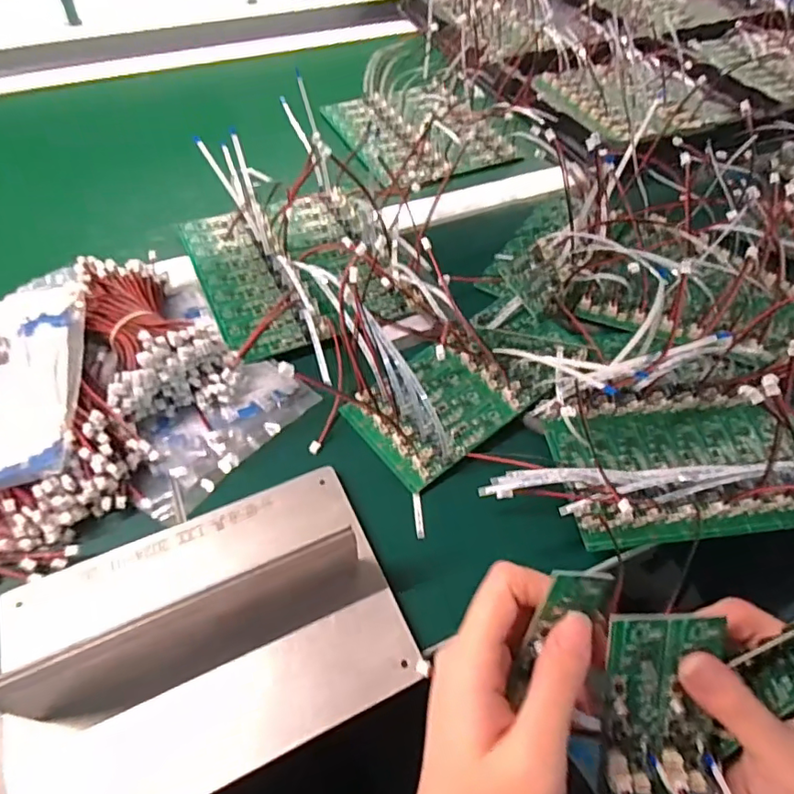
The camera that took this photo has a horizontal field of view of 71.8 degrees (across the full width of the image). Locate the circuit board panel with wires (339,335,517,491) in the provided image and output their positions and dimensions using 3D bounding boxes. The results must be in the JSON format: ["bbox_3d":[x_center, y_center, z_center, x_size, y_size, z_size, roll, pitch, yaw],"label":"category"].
[{"bbox_3d":[0.025,0.007,0.395,0.102,0.022,0.084,-32,60,-24],"label":"circuit board panel with wires"}]

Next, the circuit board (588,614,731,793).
[{"bbox_3d":[0.103,0.120,0.214,0.048,0.076,0.010,-5,11,2],"label":"circuit board"}]

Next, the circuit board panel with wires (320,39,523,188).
[{"bbox_3d":[0.025,-0.330,0.627,0.160,0.049,0.195,-23,56,-18],"label":"circuit board panel with wires"}]

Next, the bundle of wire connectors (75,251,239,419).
[{"bbox_3d":[-0.176,-0.052,0.401,0.079,0.057,0.149,-23,56,-18],"label":"bundle of wire connectors"}]

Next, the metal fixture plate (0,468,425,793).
[{"bbox_3d":[-0.104,0.116,0.284,0.200,0.062,0.137,-20,56,-17],"label":"metal fixture plate"}]

